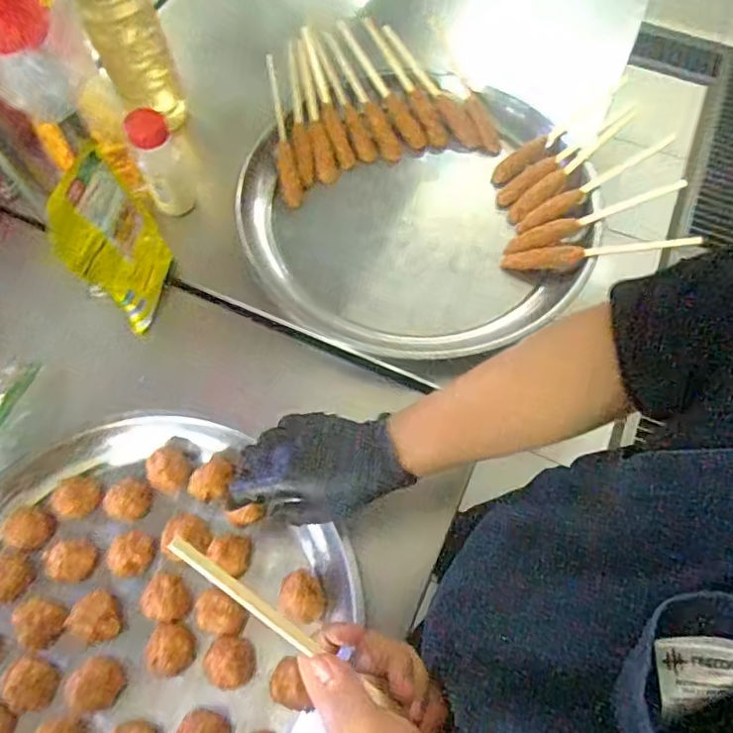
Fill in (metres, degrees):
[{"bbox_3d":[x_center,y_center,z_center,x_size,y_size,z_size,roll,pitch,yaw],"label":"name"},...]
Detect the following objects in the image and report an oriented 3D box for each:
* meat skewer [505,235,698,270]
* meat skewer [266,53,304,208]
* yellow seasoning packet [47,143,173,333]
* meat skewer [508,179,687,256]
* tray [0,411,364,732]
[{"bbox_3d":[0.258,-0.130,0.630,0.203,0.021,0.026,-3,63,20],"label":"meat skewer"},{"bbox_3d":[-0.108,-0.303,0.719,0.026,0.019,0.212,-9,80,-7],"label":"meat skewer"},{"bbox_3d":[-0.262,-0.135,0.590,0.019,0.155,0.119,-4,54,24],"label":"yellow seasoning packet"},{"bbox_3d":[0.266,-0.176,0.656,0.206,0.019,0.027,-18,66,13],"label":"meat skewer"},{"bbox_3d":[-0.208,0.230,0.492,0.367,0.052,0.367,0,65,0],"label":"tray"}]

